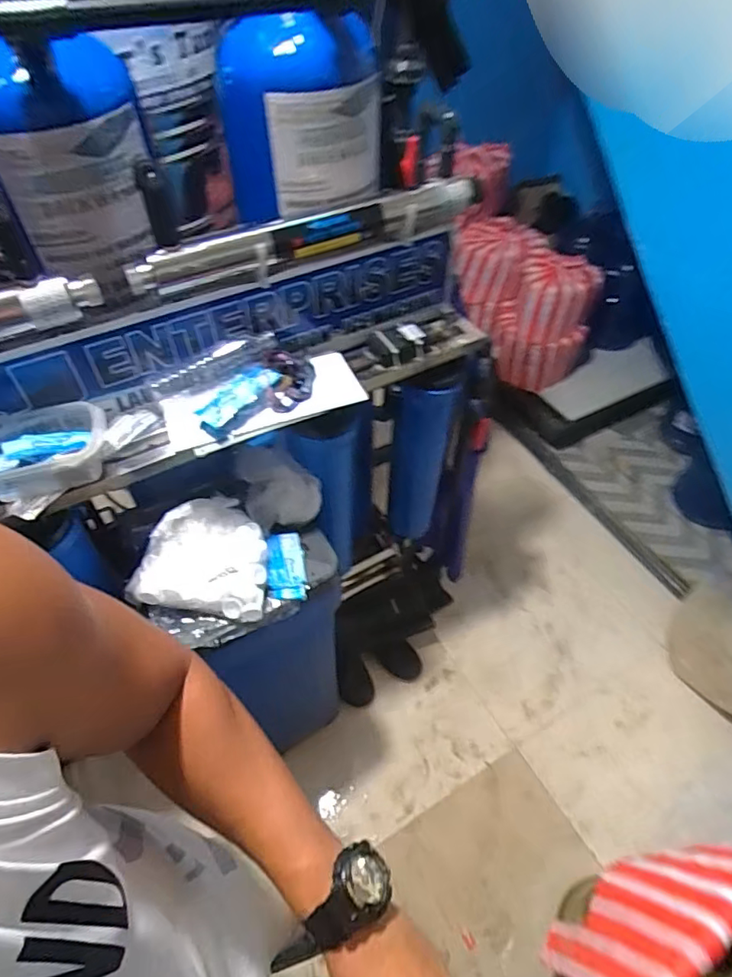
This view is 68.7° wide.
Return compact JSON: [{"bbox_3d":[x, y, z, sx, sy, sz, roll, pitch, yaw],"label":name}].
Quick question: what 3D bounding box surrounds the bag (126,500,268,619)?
[{"bbox_3d":[-0.272,0.111,0.898,0.203,0.088,0.202,-1,51,-1],"label":"bag"}]

